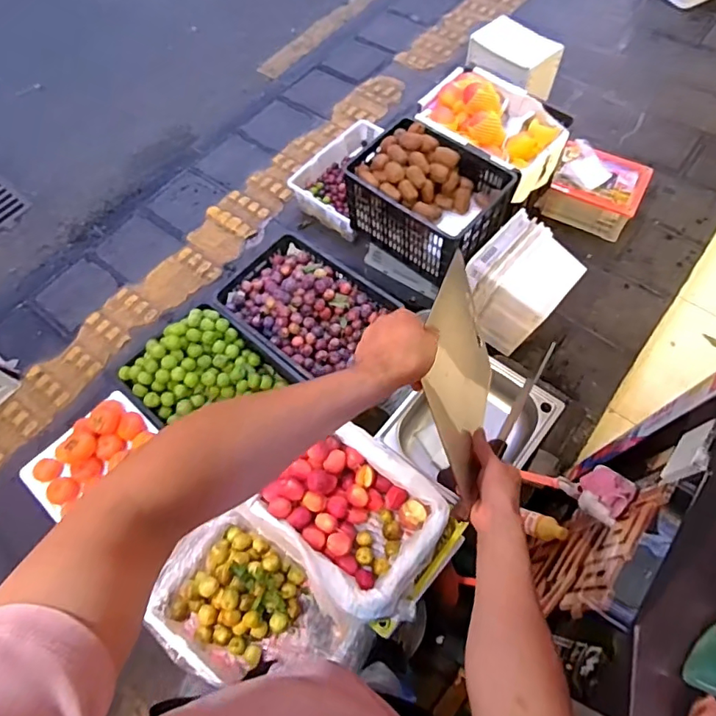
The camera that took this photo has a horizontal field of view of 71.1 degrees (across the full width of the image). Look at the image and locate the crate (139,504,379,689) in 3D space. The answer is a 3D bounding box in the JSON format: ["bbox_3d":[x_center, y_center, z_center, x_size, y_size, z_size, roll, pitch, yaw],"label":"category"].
[{"bbox_3d":[-0.210,0.554,1.048,0.436,0.132,0.318,39,72,18],"label":"crate"}]

